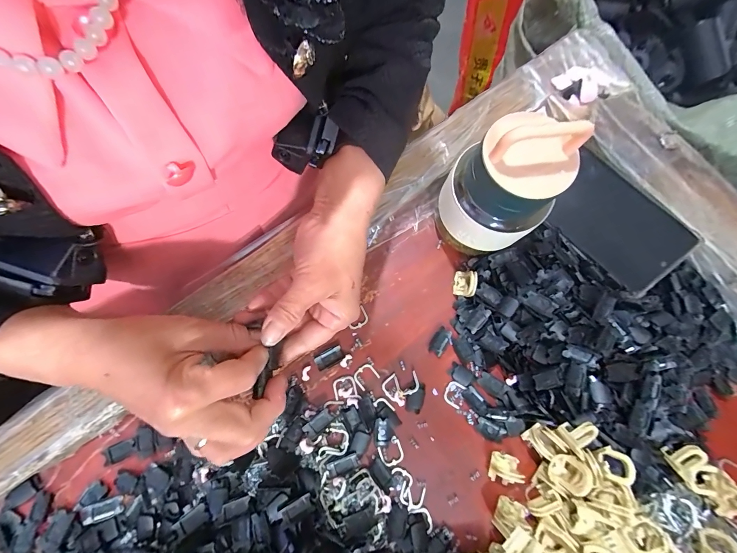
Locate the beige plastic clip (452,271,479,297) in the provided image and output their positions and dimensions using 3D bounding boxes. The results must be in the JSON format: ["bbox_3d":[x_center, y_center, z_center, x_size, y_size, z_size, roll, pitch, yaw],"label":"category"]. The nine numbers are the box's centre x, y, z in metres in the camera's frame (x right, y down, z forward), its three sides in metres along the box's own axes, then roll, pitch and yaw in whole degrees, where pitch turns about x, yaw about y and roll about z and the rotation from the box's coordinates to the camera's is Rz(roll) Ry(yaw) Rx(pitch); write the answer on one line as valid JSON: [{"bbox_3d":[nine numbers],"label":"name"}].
[{"bbox_3d":[0.083,0.005,0.285,0.014,0.024,0.022,8,74,0],"label":"beige plastic clip"}]

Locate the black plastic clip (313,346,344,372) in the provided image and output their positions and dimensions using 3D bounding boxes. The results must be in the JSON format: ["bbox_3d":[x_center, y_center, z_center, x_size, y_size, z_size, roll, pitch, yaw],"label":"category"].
[{"bbox_3d":[-0.033,0.068,0.277,0.024,0.004,0.014,-25,76,-9],"label":"black plastic clip"}]

